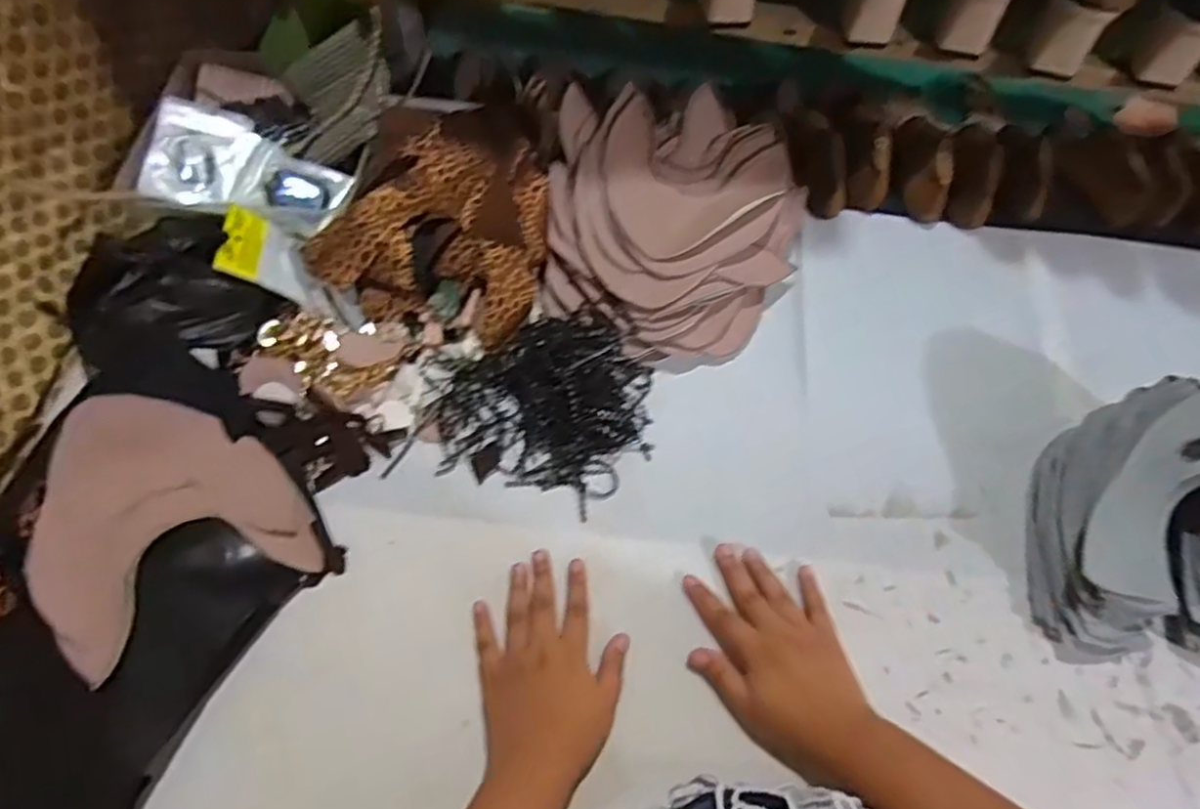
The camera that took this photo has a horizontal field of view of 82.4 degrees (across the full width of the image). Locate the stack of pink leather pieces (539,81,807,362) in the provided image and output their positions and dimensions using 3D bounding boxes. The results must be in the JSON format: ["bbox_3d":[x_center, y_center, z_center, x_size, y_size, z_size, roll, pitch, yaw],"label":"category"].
[{"bbox_3d":[0.071,-0.166,0.630,0.232,0.073,0.258,6,62,-1],"label":"stack of pink leather pieces"}]

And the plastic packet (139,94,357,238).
[{"bbox_3d":[-0.305,-0.205,0.604,0.161,0.050,0.103,10,63,3],"label":"plastic packet"}]

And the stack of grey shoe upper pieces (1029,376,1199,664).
[{"bbox_3d":[0.409,0.077,0.493,0.163,0.119,0.186,1,62,-3],"label":"stack of grey shoe upper pieces"}]

